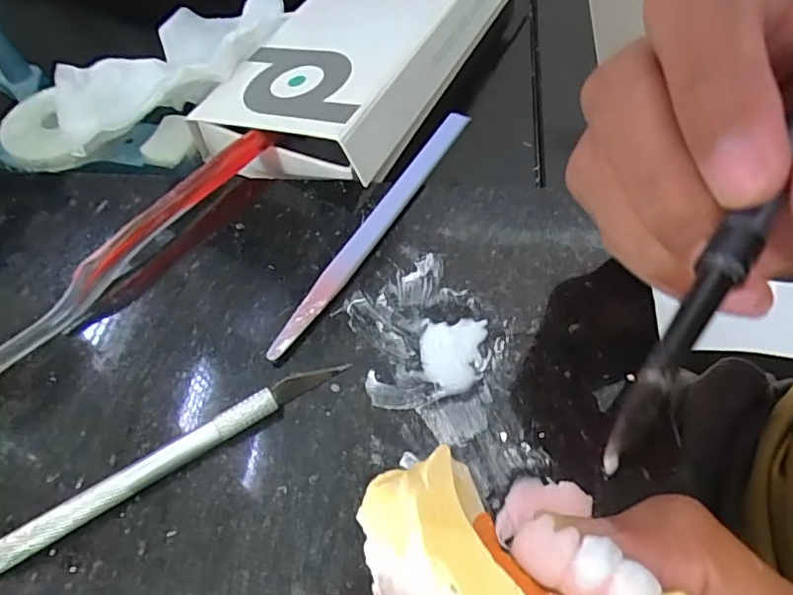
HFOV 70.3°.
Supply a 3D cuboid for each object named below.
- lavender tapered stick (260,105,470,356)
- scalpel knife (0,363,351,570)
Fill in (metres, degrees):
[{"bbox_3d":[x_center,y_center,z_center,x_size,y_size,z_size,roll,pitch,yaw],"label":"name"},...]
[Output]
[{"bbox_3d":[-0.006,-0.029,0.221,0.009,0.006,0.135,25,61,18],"label":"lavender tapered stick"},{"bbox_3d":[-0.078,0.055,0.169,0.135,0.008,0.008,-29,60,-15],"label":"scalpel knife"}]

